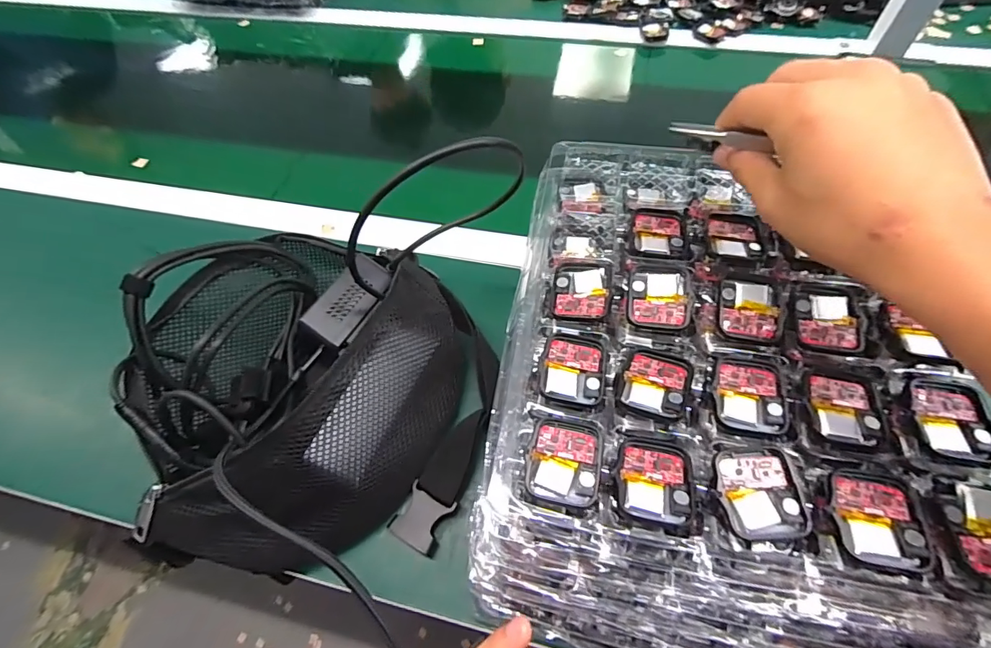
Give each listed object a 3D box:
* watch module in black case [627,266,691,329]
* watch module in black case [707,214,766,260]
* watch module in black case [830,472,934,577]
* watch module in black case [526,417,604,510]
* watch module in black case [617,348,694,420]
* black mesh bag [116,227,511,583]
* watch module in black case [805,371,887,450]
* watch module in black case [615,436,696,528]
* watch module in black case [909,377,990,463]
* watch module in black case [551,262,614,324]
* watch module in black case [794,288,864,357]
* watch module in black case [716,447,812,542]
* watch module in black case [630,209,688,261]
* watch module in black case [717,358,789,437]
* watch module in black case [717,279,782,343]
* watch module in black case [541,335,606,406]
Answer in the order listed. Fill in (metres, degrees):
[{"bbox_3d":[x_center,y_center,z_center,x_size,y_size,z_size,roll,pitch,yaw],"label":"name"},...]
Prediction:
[{"bbox_3d":[0.102,-0.018,0.283,0.036,0.009,0.040,6,59,7],"label":"watch module in black case"},{"bbox_3d":[0.161,-0.059,0.304,0.037,0.006,0.038,6,59,7],"label":"watch module in black case"},{"bbox_3d":[0.180,0.092,0.214,0.034,0.011,0.041,7,59,7],"label":"watch module in black case"},{"bbox_3d":[0.036,0.073,0.239,0.037,0.012,0.042,11,59,10],"label":"watch module in black case"},{"bbox_3d":[0.091,0.033,0.257,0.036,0.008,0.040,20,61,15],"label":"watch module in black case"},{"bbox_3d":[-0.140,0.041,0.339,0.239,0.106,0.244,4,58,5],"label":"black mesh bag"},{"bbox_3d":[0.188,0.046,0.244,0.037,0.005,0.040,6,59,7],"label":"watch module in black case"},{"bbox_3d":[0.082,0.079,0.232,0.038,0.007,0.041,12,59,10],"label":"watch module in black case"},{"bbox_3d":[0.237,0.049,0.236,0.033,0.005,0.041,6,59,7],"label":"watch module in black case"},{"bbox_3d":[0.056,-0.022,0.294,0.036,0.011,0.039,4,58,6],"label":"watch module in black case"},{"bbox_3d":[0.198,-0.004,0.268,0.037,0.004,0.042,10,59,9],"label":"watch module in black case"},{"bbox_3d":[0.130,0.083,0.224,0.036,0.009,0.042,-7,58,-1],"label":"watch module in black case"},{"bbox_3d":[0.112,-0.062,0.314,0.036,0.008,0.042,7,59,8],"label":"watch module in black case"},{"bbox_3d":[0.142,0.040,0.252,0.036,0.005,0.041,11,59,10],"label":"watch module in black case"},{"bbox_3d":[0.154,-0.010,0.274,0.035,0.008,0.038,10,59,9],"label":"watch module in black case"},{"bbox_3d":[0.046,0.026,0.266,0.035,0.007,0.040,7,59,7],"label":"watch module in black case"}]

